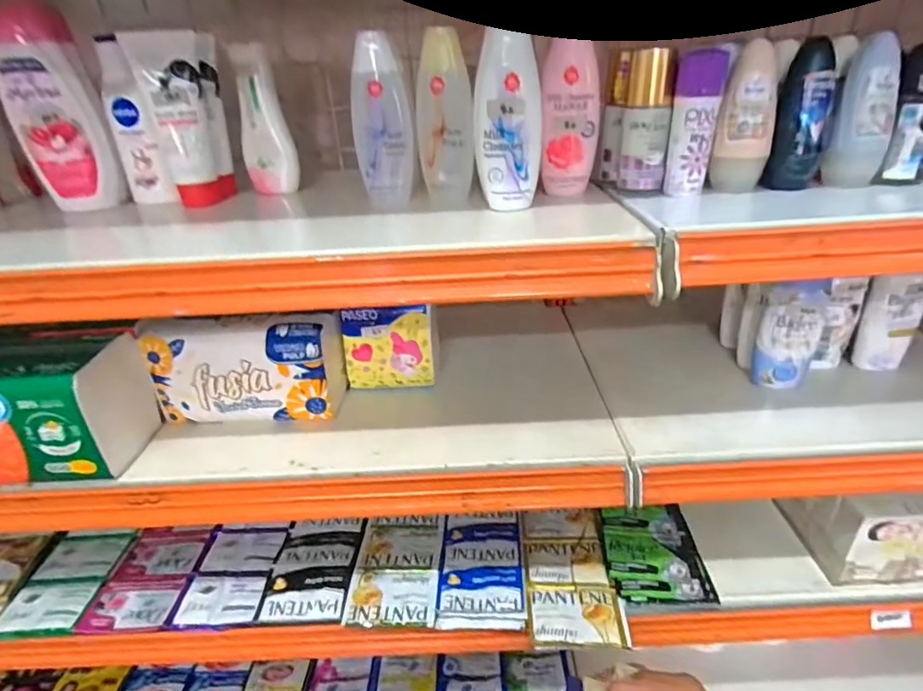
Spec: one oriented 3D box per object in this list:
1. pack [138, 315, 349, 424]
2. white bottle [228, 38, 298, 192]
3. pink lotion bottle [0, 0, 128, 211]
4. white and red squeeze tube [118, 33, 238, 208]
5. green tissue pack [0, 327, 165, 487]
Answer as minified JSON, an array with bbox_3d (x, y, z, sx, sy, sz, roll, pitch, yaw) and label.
[{"bbox_3d":[-0.214,0.017,0.513,0.179,0.105,0.061,-1,29,3],"label":"pack"},{"bbox_3d":[-0.201,-0.225,0.521,0.041,0.135,0.029,-23,34,-32],"label":"white bottle"},{"bbox_3d":[-0.373,-0.217,0.474,0.072,0.167,0.036,-22,34,-30],"label":"pink lotion bottle"},{"bbox_3d":[-0.261,-0.214,0.495,0.067,0.145,0.044,-14,30,-19],"label":"white and red squeeze tube"},{"bbox_3d":[-0.400,0.053,0.469,0.192,0.105,0.110,-3,29,1],"label":"green tissue pack"}]

